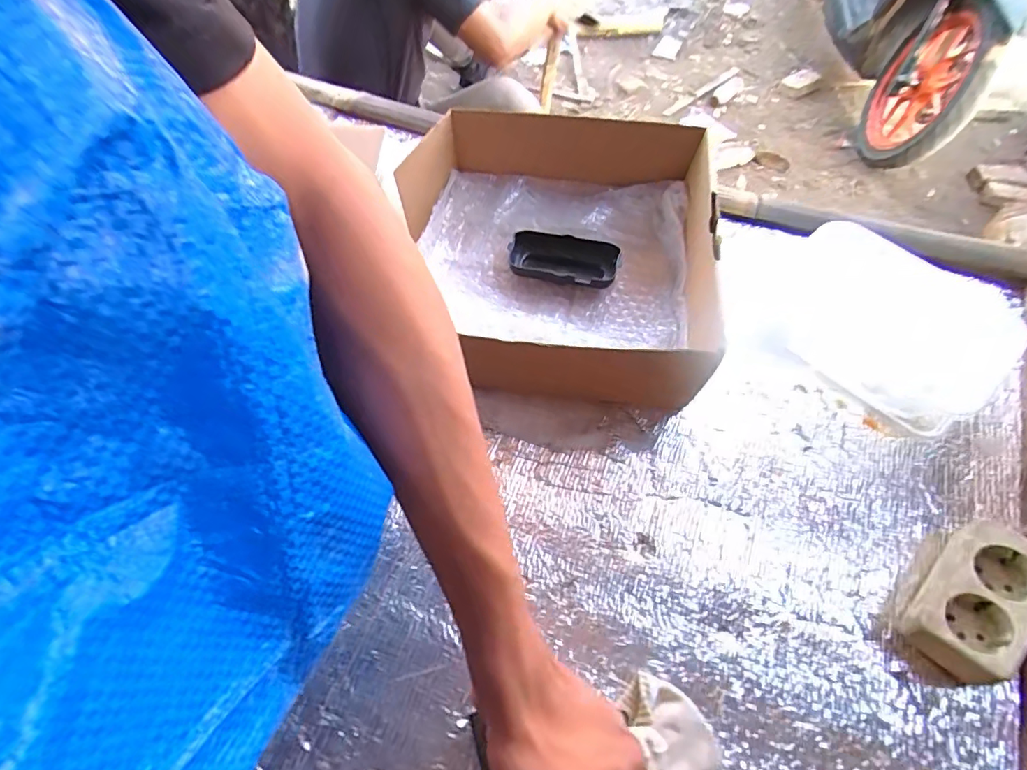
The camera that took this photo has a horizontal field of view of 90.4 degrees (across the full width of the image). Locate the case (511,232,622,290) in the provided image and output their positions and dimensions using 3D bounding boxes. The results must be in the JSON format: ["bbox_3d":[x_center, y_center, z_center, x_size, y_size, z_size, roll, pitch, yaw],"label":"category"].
[{"bbox_3d":[0.051,-0.129,0.525,0.108,0.024,0.053,13,61,8],"label":"case"}]

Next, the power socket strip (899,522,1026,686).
[{"bbox_3d":[0.332,0.153,0.370,0.060,0.052,0.106,37,70,18],"label":"power socket strip"}]

